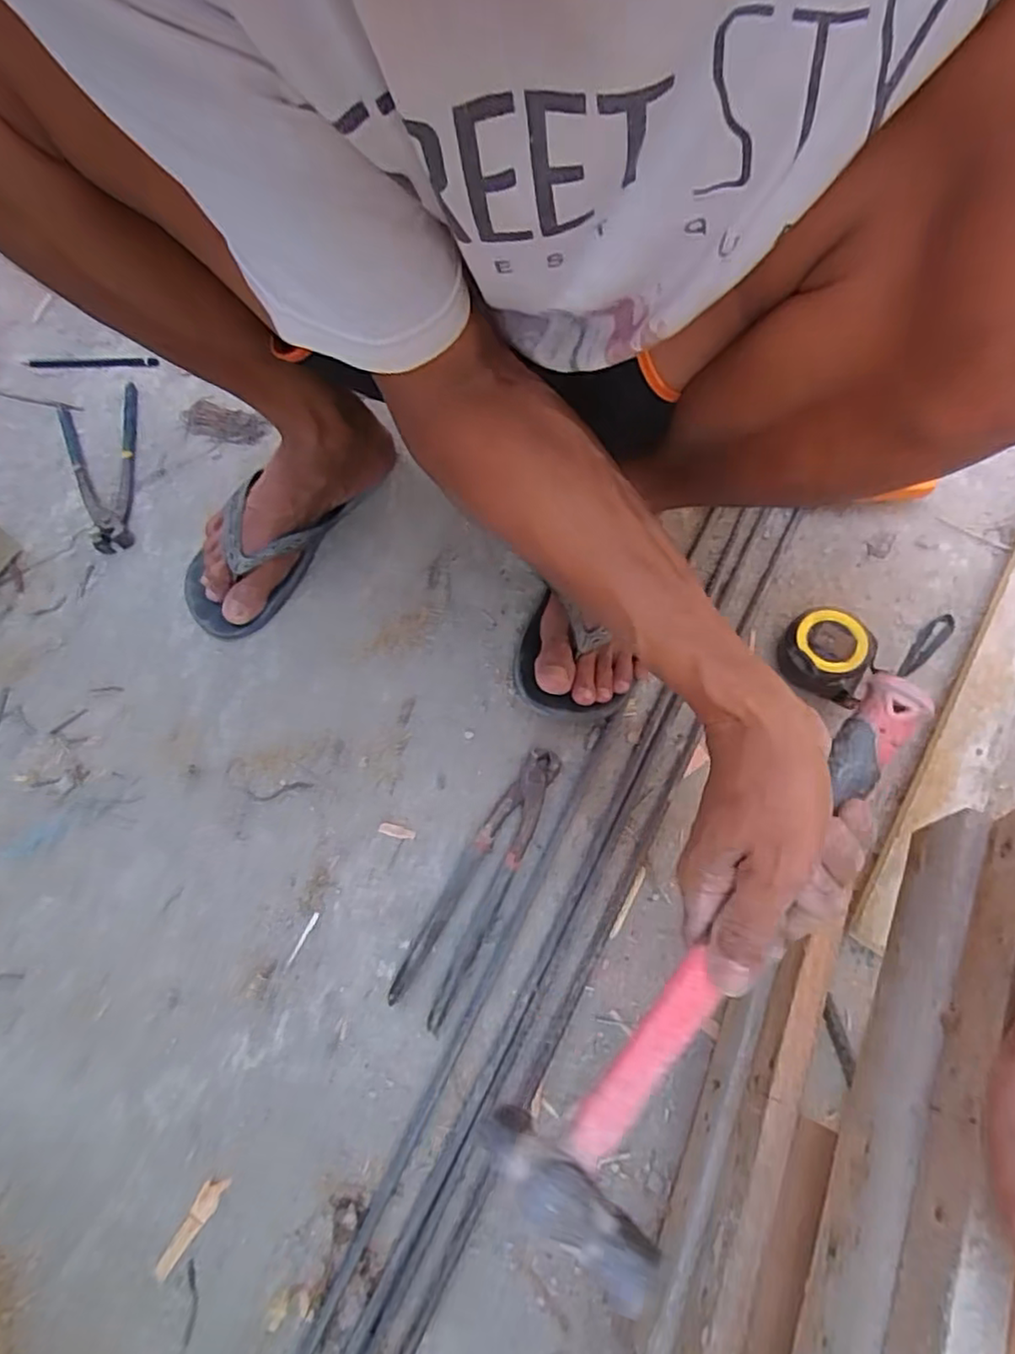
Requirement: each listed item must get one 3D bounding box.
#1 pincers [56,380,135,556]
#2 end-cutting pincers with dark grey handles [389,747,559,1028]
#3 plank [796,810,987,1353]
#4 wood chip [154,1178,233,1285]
[{"bbox_3d":[-0.428,-0.224,0.705,0.084,0.014,0.215,-19,67,-6],"label":"pincers"},{"bbox_3d":[-0.019,0.158,0.522,0.047,0.017,0.220,25,70,12],"label":"end-cutting pincers with dark grey handles"},{"bbox_3d":[0.159,0.250,0.291,0.019,0.058,0.392,24,68,11],"label":"plank"},{"bbox_3d":[-0.214,0.371,0.446,0.015,0.004,0.063,28,71,13],"label":"wood chip"}]

